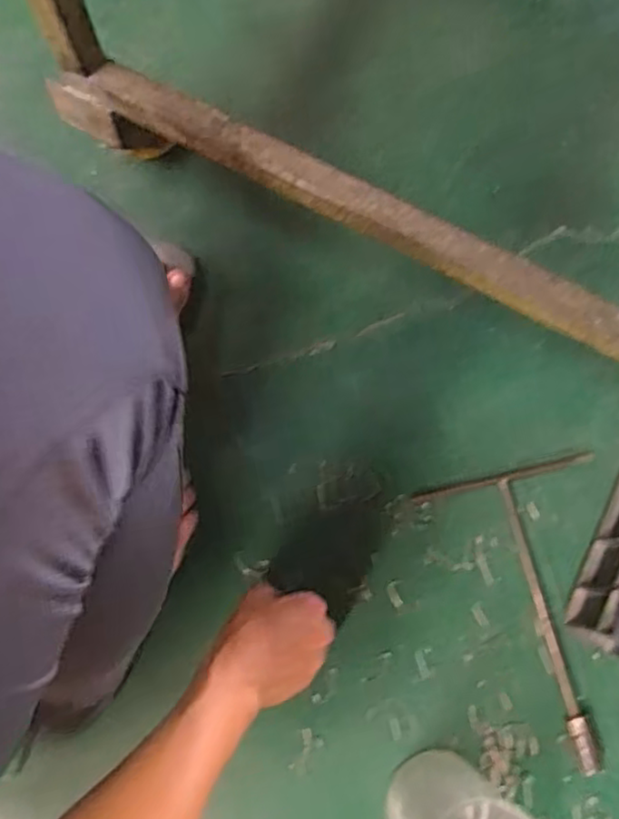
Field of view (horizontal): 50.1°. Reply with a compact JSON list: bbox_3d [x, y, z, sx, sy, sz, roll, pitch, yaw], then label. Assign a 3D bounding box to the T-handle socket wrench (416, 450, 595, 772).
[{"bbox_3d":[0.230,0.201,0.649,0.185,0.019,0.284,-13,79,-4],"label":"T-handle socket wrench"}]

